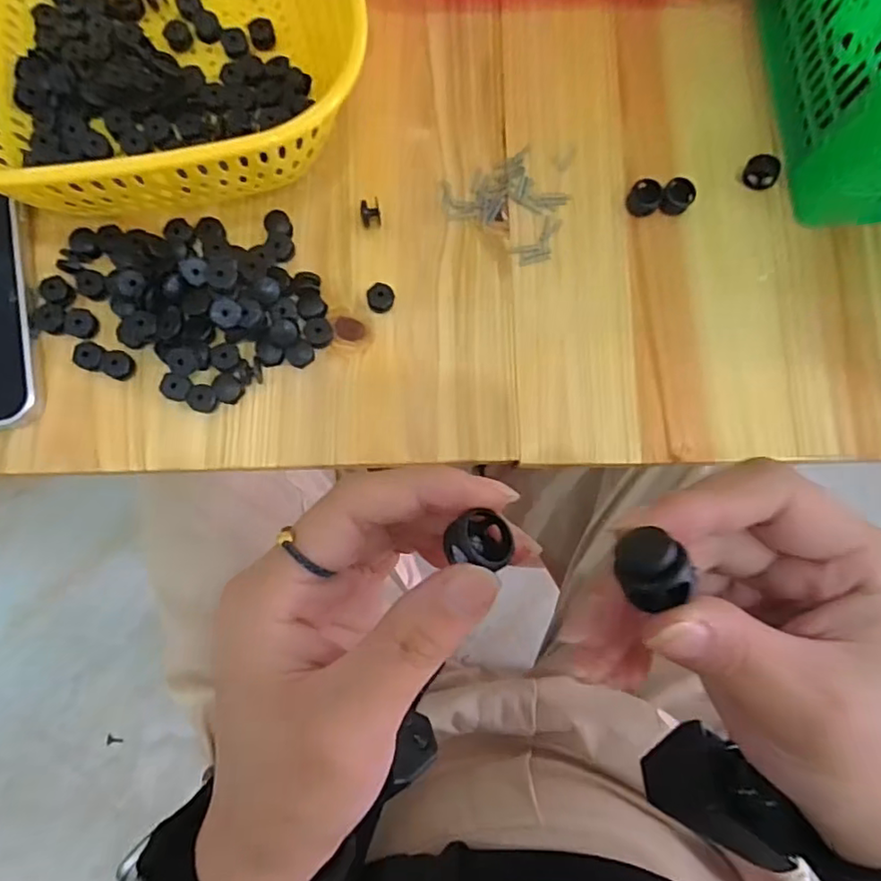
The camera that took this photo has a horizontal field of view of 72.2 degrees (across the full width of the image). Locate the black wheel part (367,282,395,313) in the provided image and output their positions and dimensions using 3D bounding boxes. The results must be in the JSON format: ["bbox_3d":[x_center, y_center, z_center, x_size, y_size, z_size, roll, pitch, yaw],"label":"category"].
[{"bbox_3d":[-0.030,-0.071,0.303,0.013,0.009,0.014,1,80,-3],"label":"black wheel part"}]

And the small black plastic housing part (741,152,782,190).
[{"bbox_3d":[0.172,-0.143,0.323,0.018,0.010,0.014,34,80,3],"label":"small black plastic housing part"}]

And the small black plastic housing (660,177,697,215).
[{"bbox_3d":[0.125,-0.129,0.320,0.016,0.009,0.017,1,80,-3],"label":"small black plastic housing"}]

